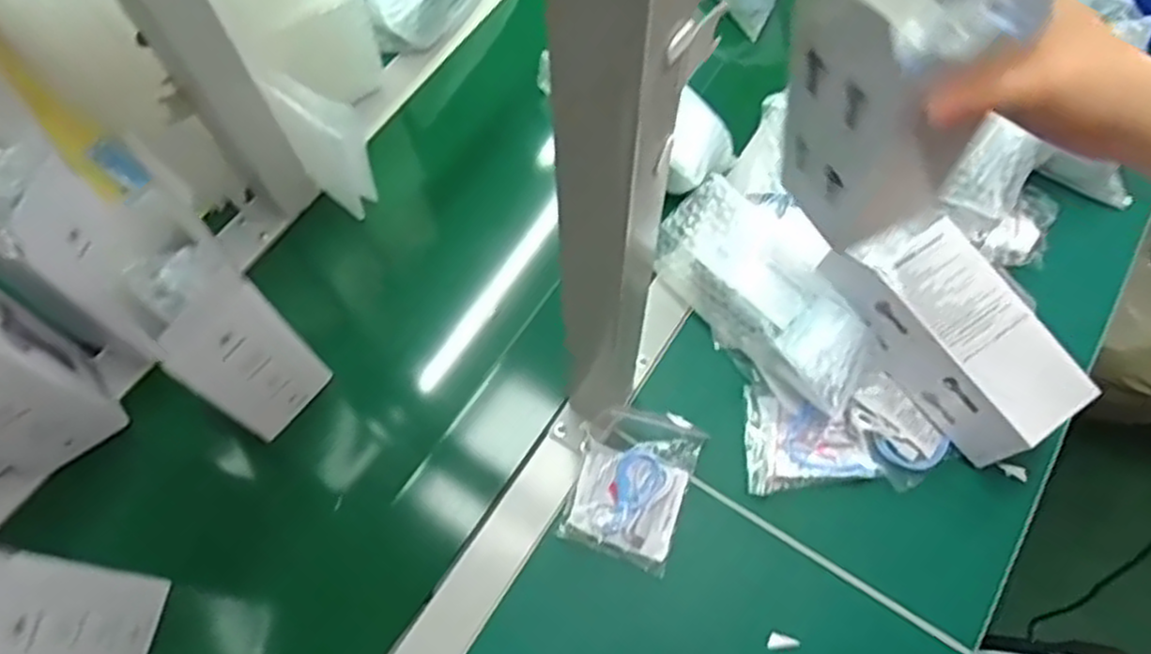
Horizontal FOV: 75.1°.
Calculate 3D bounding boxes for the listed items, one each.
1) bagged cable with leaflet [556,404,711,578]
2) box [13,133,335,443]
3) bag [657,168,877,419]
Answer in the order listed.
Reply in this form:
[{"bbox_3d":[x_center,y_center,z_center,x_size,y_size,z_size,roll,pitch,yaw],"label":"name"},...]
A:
[{"bbox_3d":[0.043,0.113,0.563,0.084,0.032,0.113,19,69,9],"label":"bagged cable with leaflet"},{"bbox_3d":[-0.280,-0.015,0.539,0.161,0.180,0.075,35,72,14],"label":"box"},{"bbox_3d":[0.153,-0.026,0.598,0.082,0.063,0.195,-37,71,-13],"label":"bag"}]

